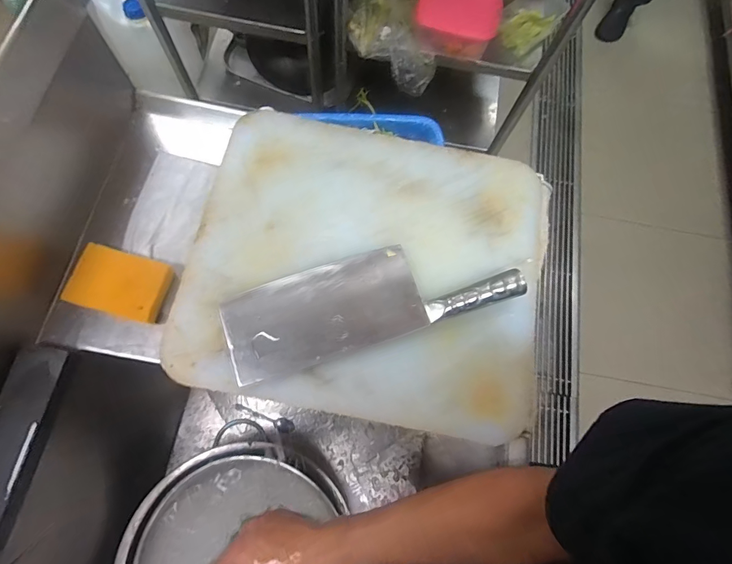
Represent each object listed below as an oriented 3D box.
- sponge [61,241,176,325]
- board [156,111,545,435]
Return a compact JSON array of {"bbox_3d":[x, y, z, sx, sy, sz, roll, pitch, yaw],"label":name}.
[{"bbox_3d":[-0.280,0.001,0.454,0.101,0.025,0.069,16,73,1],"label":"sponge"},{"bbox_3d":[0.006,-0.023,0.459,0.391,0.038,0.334,11,73,4],"label":"board"}]

